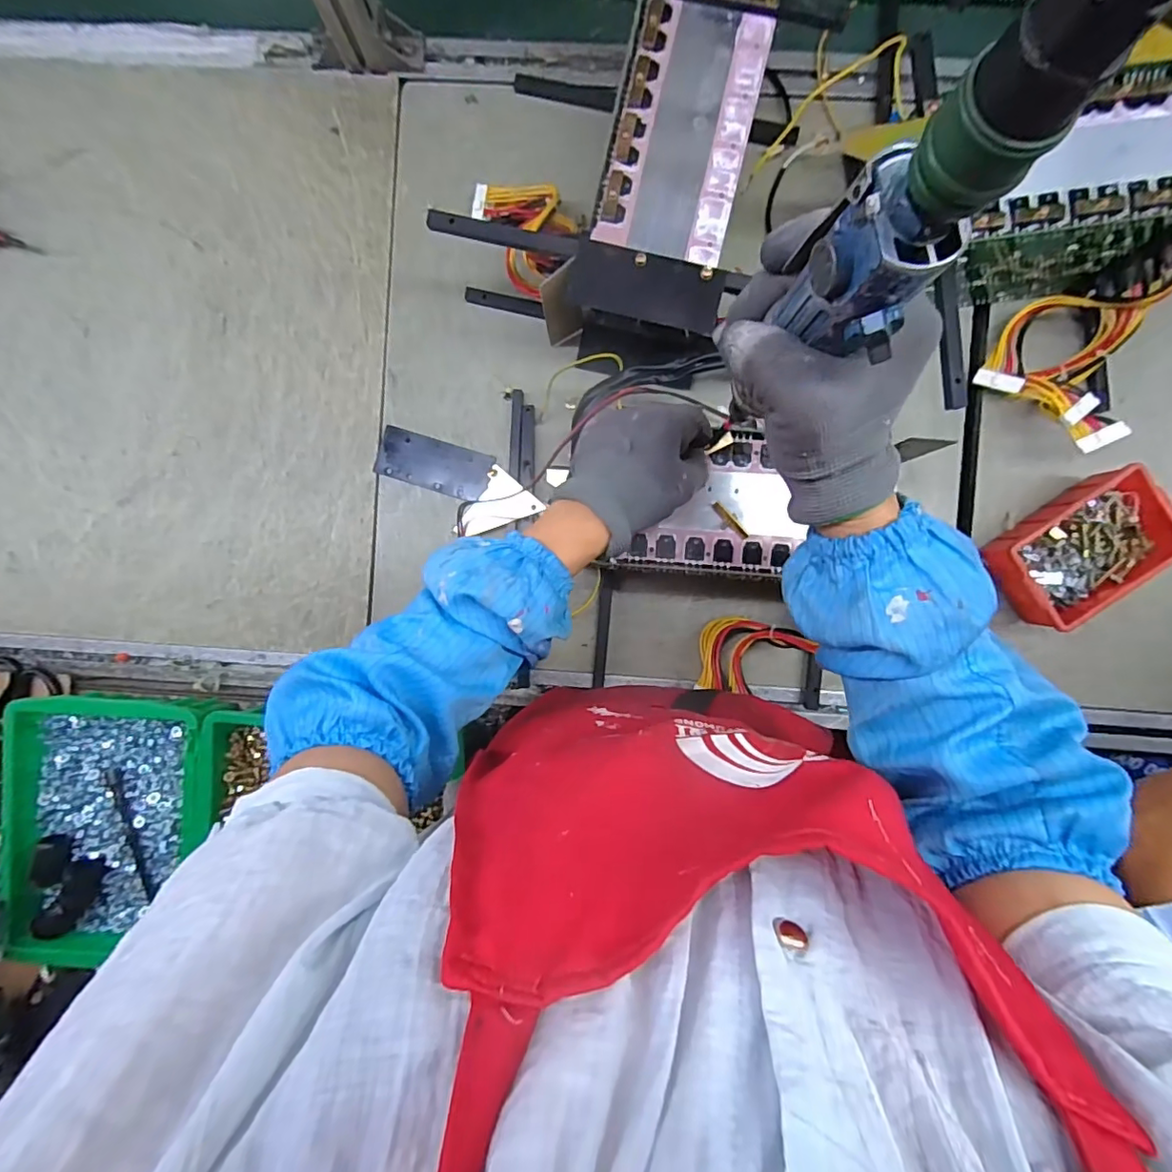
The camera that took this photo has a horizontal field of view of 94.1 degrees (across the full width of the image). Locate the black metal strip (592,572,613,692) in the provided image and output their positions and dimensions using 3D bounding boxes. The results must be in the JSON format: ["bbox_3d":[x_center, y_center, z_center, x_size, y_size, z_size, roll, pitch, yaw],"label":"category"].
[{"bbox_3d":[0.018,0.044,0.561,0.013,0.006,0.120,4,90,1],"label":"black metal strip"}]

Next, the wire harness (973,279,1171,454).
[{"bbox_3d":[0.457,-0.210,0.508,0.119,0.091,0.141,31,91,1],"label":"wire harness"}]

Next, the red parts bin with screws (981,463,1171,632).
[{"bbox_3d":[0.476,-0.033,0.529,0.147,0.057,0.098,-36,90,1],"label":"red parts bin with screws"}]

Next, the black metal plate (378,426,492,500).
[{"bbox_3d":[-0.158,-0.127,0.571,0.116,0.005,0.050,17,91,1],"label":"black metal plate"}]

